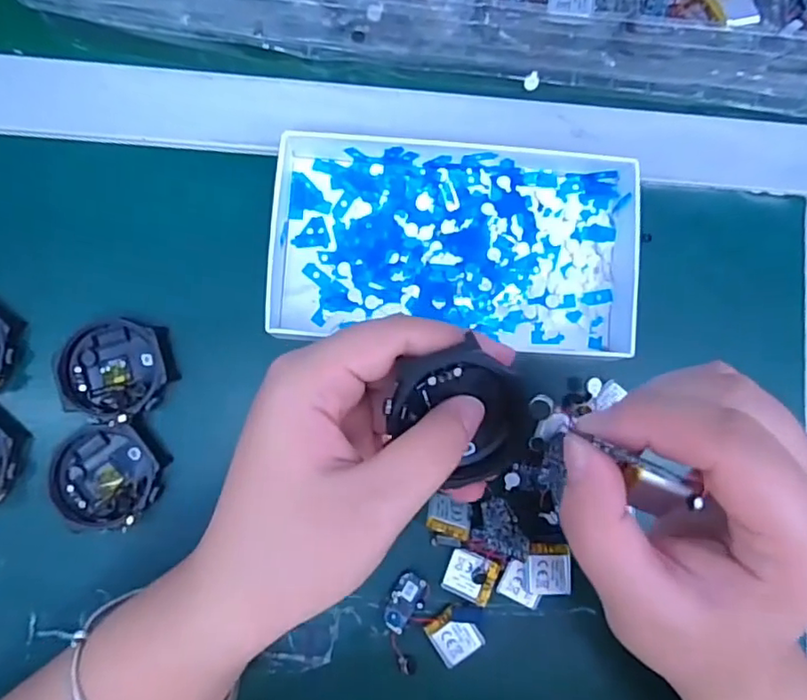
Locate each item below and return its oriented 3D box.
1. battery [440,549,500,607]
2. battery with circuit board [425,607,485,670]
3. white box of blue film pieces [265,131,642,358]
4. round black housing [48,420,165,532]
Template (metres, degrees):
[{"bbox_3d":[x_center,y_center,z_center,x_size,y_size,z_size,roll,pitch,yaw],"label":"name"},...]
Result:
[{"bbox_3d":[0.032,0.109,0.284,0.024,0.007,0.022,21,81,6],"label":"battery"},{"bbox_3d":[0.025,0.138,0.286,0.021,0.004,0.024,-32,87,-7],"label":"battery with circuit board"},{"bbox_3d":[0.026,-0.054,0.294,0.180,0.027,0.098,5,83,-4],"label":"white box of blue film pieces"},{"bbox_3d":[-0.141,0.061,0.284,0.049,0.011,0.048,0,83,-4],"label":"round black housing"}]

